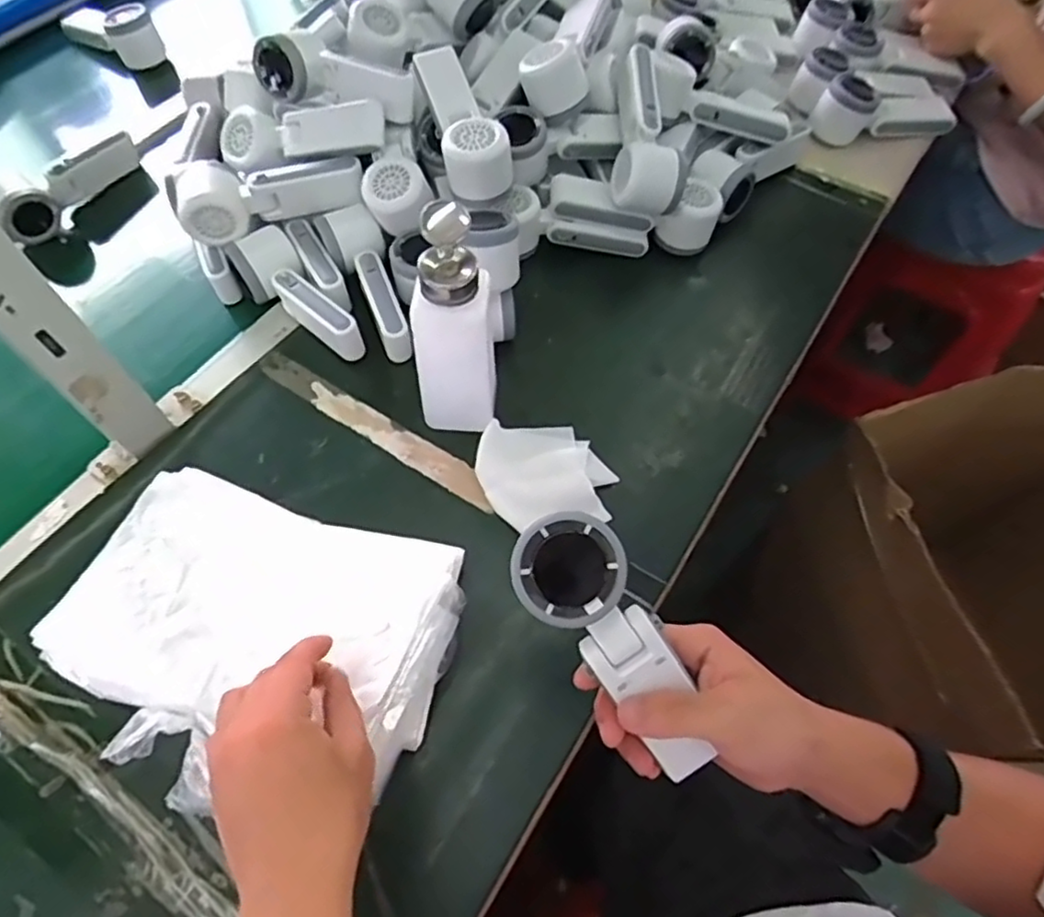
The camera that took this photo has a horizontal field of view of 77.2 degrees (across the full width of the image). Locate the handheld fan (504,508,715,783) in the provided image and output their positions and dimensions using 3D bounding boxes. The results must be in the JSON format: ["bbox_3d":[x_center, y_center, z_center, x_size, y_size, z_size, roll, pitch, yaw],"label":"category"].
[{"bbox_3d":[0.054,0.102,0.341,0.051,0.025,0.164,-37,101,-19],"label":"handheld fan"}]

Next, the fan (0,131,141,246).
[{"bbox_3d":[-0.485,-0.293,0.688,0.059,0.049,0.166,26,64,14],"label":"fan"}]

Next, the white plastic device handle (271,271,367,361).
[{"bbox_3d":[-0.183,-0.129,0.591,0.025,0.045,0.100,-40,68,-20],"label":"white plastic device handle"}]

